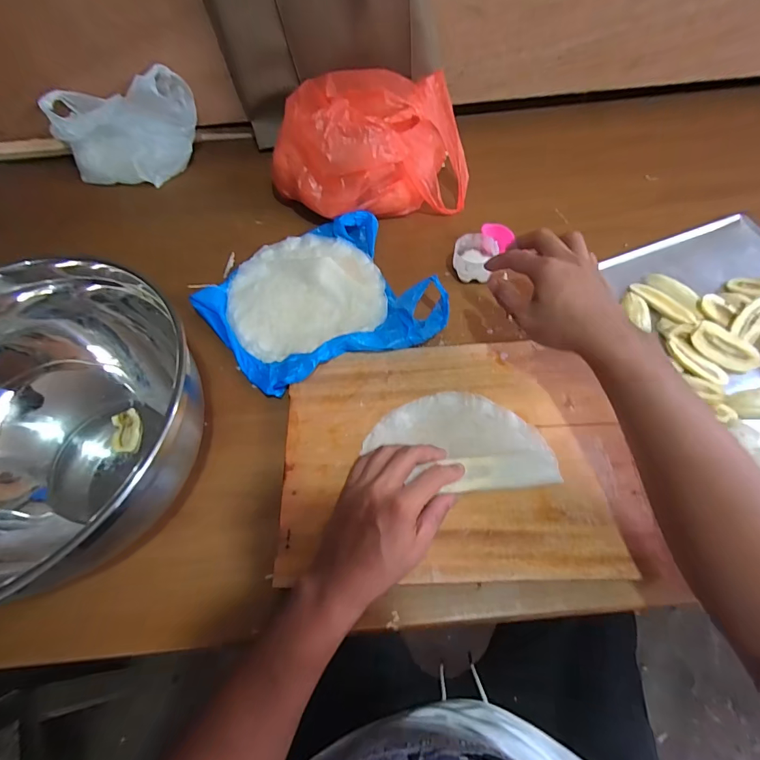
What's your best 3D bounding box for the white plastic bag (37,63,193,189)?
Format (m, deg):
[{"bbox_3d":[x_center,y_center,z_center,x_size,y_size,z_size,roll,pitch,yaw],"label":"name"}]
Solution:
[{"bbox_3d":[-0.417,-0.417,0.655,0.201,0.133,0.114,4,64,6],"label":"white plastic bag"}]

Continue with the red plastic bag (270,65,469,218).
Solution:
[{"bbox_3d":[-0.018,-0.341,0.574,0.265,0.164,0.185,-15,62,-5],"label":"red plastic bag"}]

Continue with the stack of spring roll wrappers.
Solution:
[{"bbox_3d":[-0.105,-0.131,0.545,0.202,0.024,0.203,-19,62,-8],"label":"stack of spring roll wrappers"}]

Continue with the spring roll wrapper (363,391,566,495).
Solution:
[{"bbox_3d":[0.081,0.062,0.413,0.183,0.017,0.110,-5,61,-1],"label":"spring roll wrapper"}]

